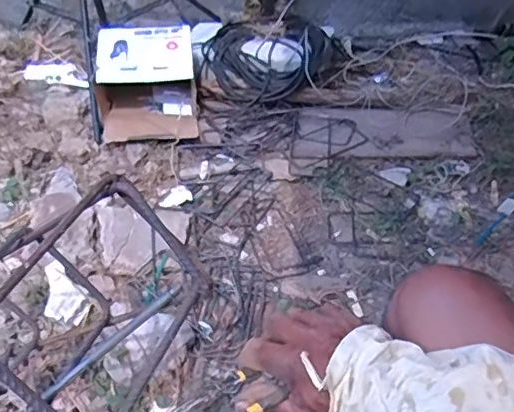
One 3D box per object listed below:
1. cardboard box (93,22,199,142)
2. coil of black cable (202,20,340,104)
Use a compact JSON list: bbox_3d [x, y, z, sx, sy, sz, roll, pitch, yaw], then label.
[{"bbox_3d":[-0.255,-0.277,1.294,0.221,0.158,0.260,-3,47,-8],"label":"cardboard box"},{"bbox_3d":[0.024,-0.395,1.448,0.305,0.112,0.314,0,44,0],"label":"coil of black cable"}]

